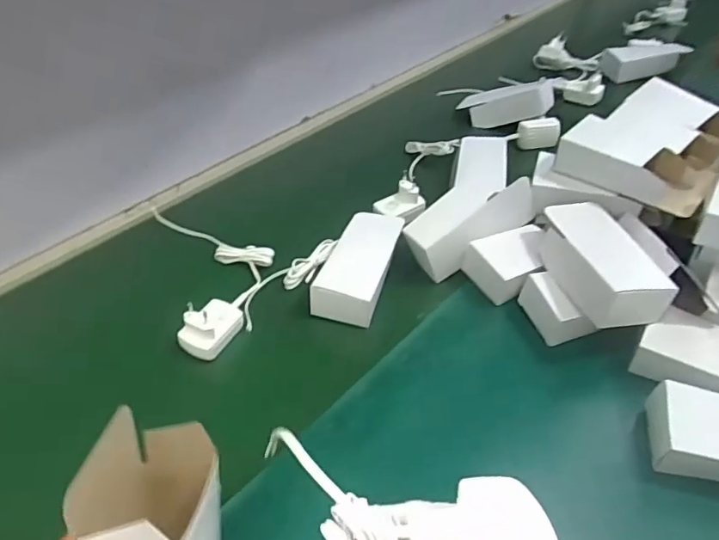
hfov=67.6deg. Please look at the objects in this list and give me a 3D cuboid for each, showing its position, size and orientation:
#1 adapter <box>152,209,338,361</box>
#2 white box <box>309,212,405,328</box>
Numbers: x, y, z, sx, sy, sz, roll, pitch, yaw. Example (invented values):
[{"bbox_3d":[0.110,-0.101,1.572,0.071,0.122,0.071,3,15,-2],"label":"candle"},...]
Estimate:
[{"bbox_3d":[-0.161,-0.015,0.615,0.194,0.046,0.202,27,50,32],"label":"adapter"},{"bbox_3d":[0.004,-0.005,0.600,0.068,0.050,0.144,9,42,15],"label":"white box"}]

